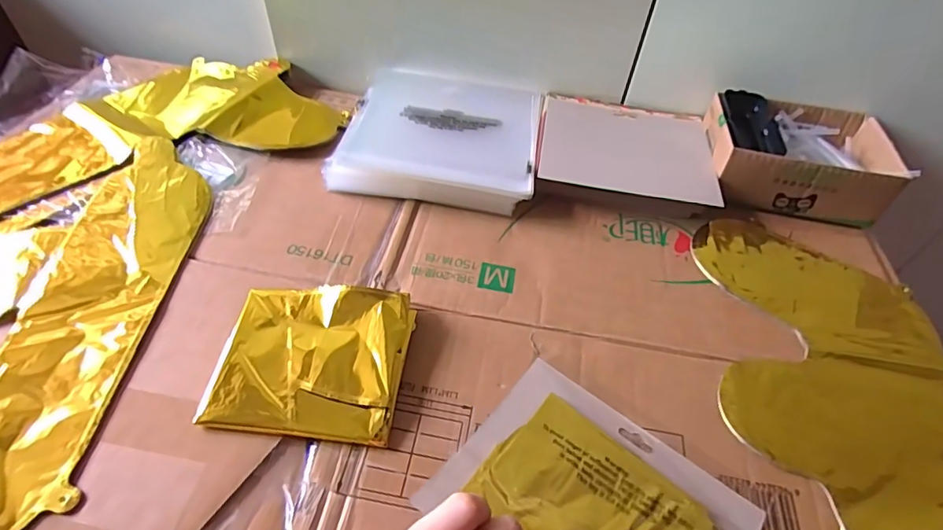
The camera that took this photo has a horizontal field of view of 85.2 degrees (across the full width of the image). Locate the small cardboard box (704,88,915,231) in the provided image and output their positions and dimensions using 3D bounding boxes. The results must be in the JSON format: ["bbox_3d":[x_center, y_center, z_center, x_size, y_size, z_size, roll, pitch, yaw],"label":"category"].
[{"bbox_3d":[0.368,-0.124,0.589,0.189,0.069,0.140,13,48,6],"label":"small cardboard box"}]

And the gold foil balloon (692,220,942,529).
[{"bbox_3d":[0.301,0.124,0.403,0.196,0.012,0.421,11,48,5],"label":"gold foil balloon"}]

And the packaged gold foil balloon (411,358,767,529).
[{"bbox_3d":[0.082,0.164,0.339,0.196,0.018,0.177,30,40,22],"label":"packaged gold foil balloon"}]

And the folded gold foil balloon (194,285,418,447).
[{"bbox_3d":[-0.124,0.071,0.403,0.141,0.030,0.118,6,48,0],"label":"folded gold foil balloon"}]

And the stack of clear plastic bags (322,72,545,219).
[{"bbox_3d":[-0.033,-0.162,0.614,0.222,0.039,0.244,5,48,-1],"label":"stack of clear plastic bags"}]

